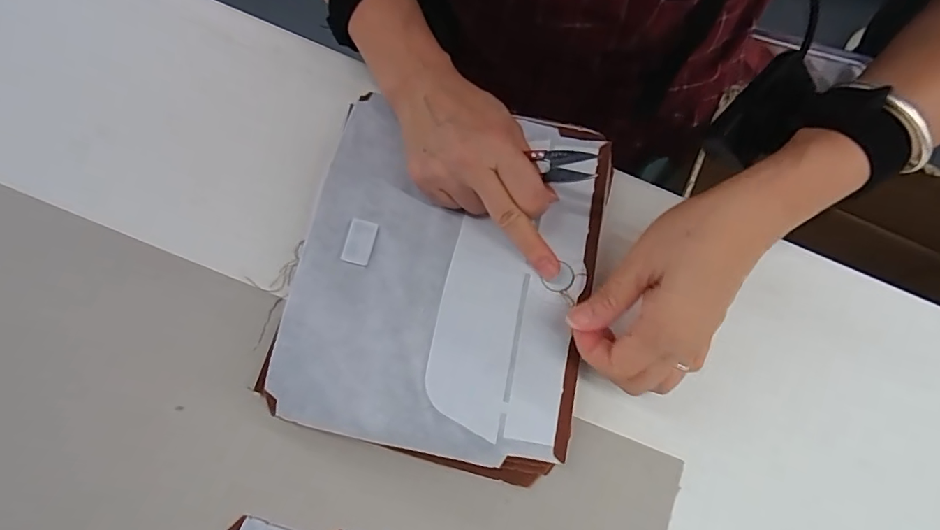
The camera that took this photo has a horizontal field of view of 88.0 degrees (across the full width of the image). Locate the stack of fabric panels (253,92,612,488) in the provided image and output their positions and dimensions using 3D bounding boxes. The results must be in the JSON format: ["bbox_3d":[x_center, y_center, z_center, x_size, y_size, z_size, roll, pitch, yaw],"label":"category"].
[{"bbox_3d":[-0.016,-0.002,0.338,0.198,0.027,0.250,13,73,3],"label":"stack of fabric panels"}]

